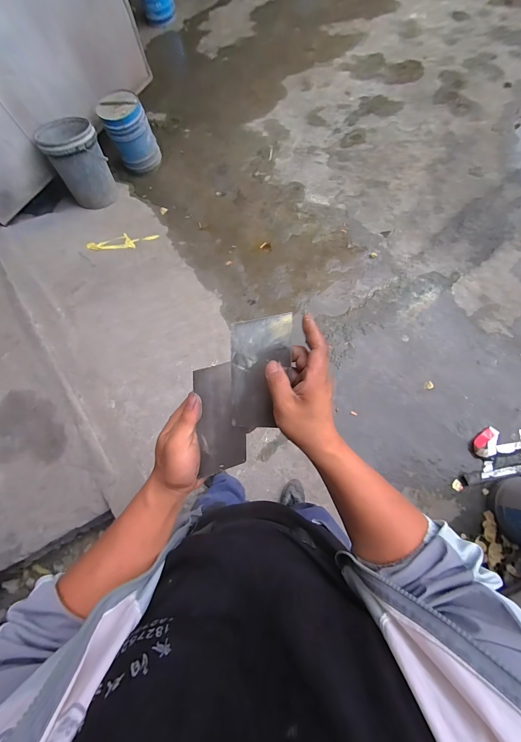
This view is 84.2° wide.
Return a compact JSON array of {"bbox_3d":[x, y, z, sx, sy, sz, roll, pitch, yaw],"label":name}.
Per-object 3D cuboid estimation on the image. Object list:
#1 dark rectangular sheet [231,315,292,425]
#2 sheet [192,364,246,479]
[{"bbox_3d":[0.000,0.002,0.351,0.071,0.006,0.135,2,96,9],"label":"dark rectangular sheet"},{"bbox_3d":[-0.047,0.058,0.351,0.064,0.004,0.129,-10,101,-40],"label":"sheet"}]

